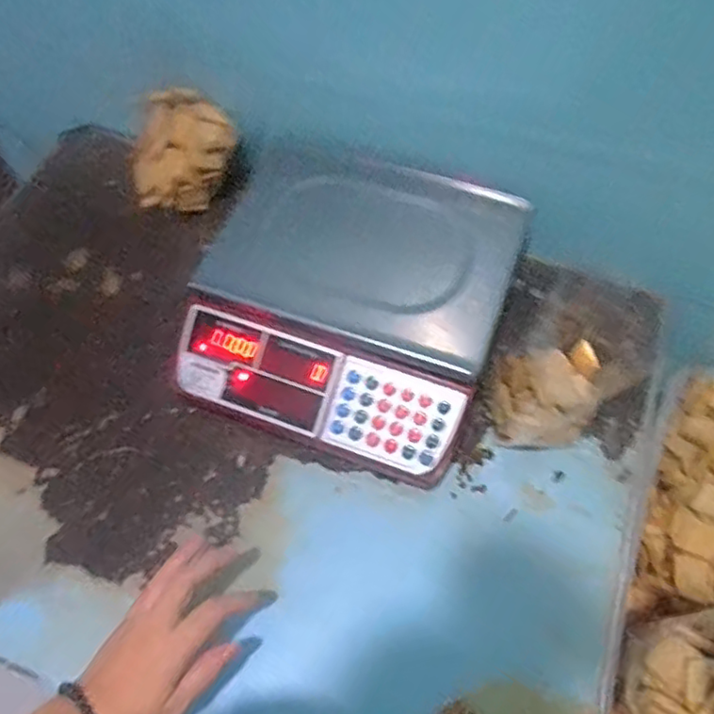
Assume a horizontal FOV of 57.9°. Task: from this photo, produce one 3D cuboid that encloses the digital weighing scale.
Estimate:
[{"bbox_3d":[-0.008,-0.051,0.675,0.300,0.117,0.283,20,62,12],"label":"digital weighing scale"}]

